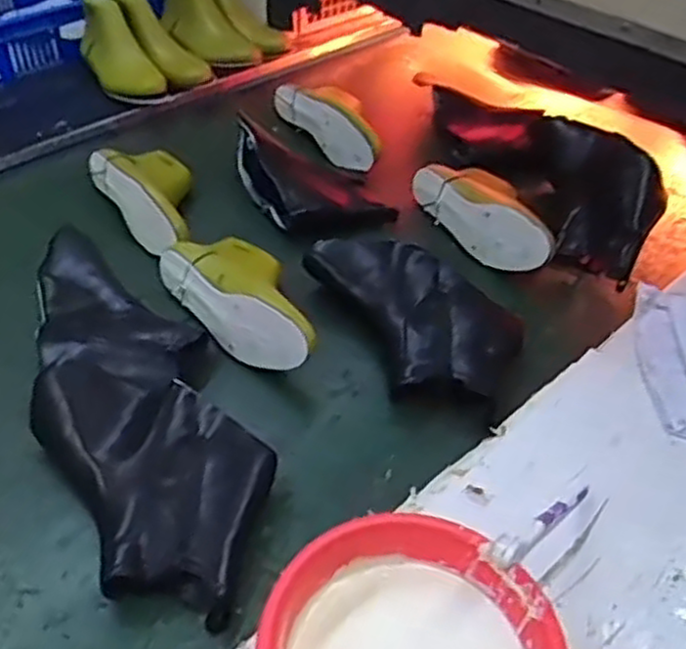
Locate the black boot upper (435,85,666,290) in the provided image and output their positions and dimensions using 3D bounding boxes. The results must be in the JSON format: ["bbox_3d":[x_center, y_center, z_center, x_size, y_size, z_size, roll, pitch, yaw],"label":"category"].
[{"bbox_3d":[0.272,-0.218,1.012,0.104,0.113,0.387,-16,46,-19],"label":"black boot upper"}]

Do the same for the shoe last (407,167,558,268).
[{"bbox_3d":[0.185,-0.148,0.961,0.092,0.066,0.205,-21,48,-24],"label":"shoe last"}]

